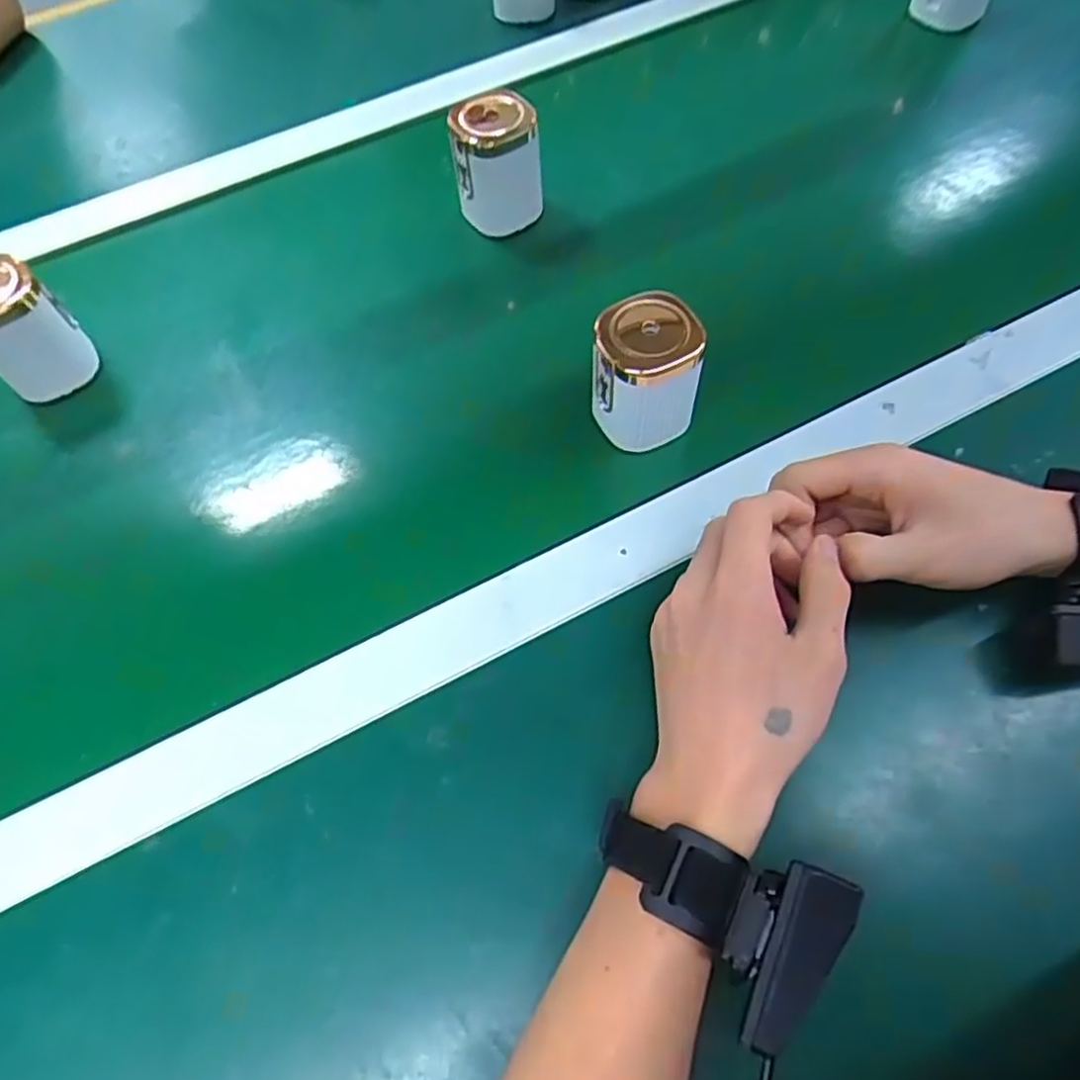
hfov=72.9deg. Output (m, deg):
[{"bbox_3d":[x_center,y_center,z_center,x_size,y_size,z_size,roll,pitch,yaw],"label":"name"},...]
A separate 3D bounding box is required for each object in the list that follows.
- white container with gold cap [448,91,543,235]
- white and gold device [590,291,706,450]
[{"bbox_3d":[-0.029,-0.268,0.525,0.062,0.083,0.054,-5,66,1],"label":"white container with gold cap"},{"bbox_3d":[0.060,-0.096,0.421,0.058,0.080,0.053,-1,66,3],"label":"white and gold device"}]

